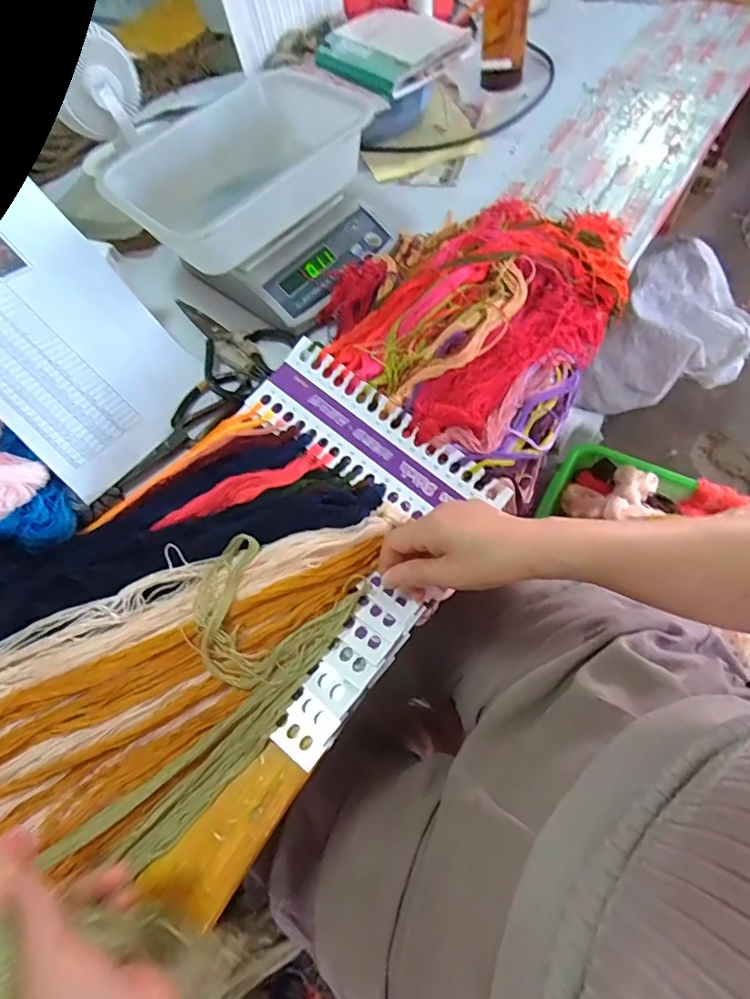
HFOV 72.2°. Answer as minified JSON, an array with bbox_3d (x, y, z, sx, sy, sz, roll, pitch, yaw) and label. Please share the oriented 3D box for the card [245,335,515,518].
[{"bbox_3d":[0.000,-0.050,0.466,0.233,0.007,0.082,38,82,6],"label":"card"}]

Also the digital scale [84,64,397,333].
[{"bbox_3d":[-0.127,-0.339,0.603,0.240,0.127,0.262,36,72,21],"label":"digital scale"}]

